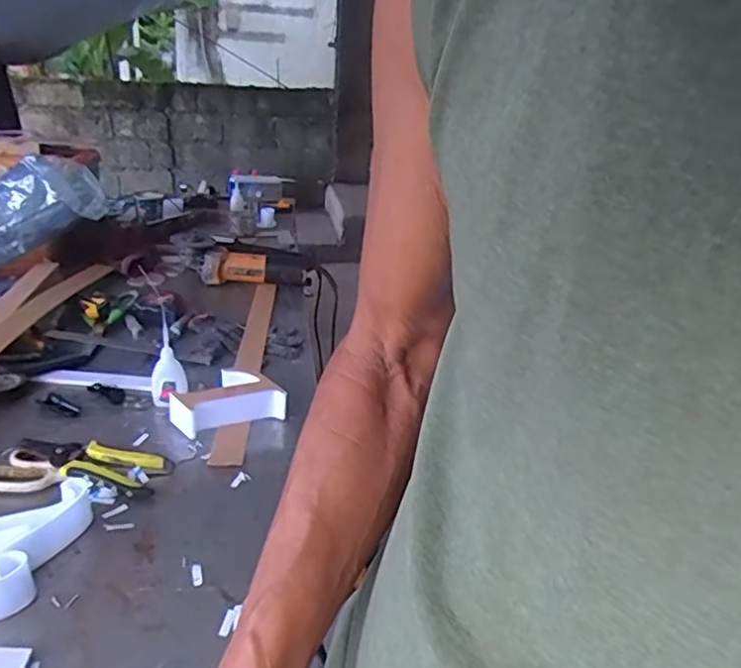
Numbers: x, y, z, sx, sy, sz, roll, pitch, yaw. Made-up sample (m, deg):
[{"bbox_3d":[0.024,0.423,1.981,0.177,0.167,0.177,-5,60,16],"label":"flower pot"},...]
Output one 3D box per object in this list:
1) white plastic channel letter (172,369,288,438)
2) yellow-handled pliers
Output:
[{"bbox_3d":[-0.189,0.087,0.810,0.132,0.045,0.087,-13,29,-32],"label":"white plastic channel letter"},{"bbox_3d":[-0.311,0.143,0.685,0.169,0.024,0.061,7,24,9],"label":"yellow-handled pliers"}]

